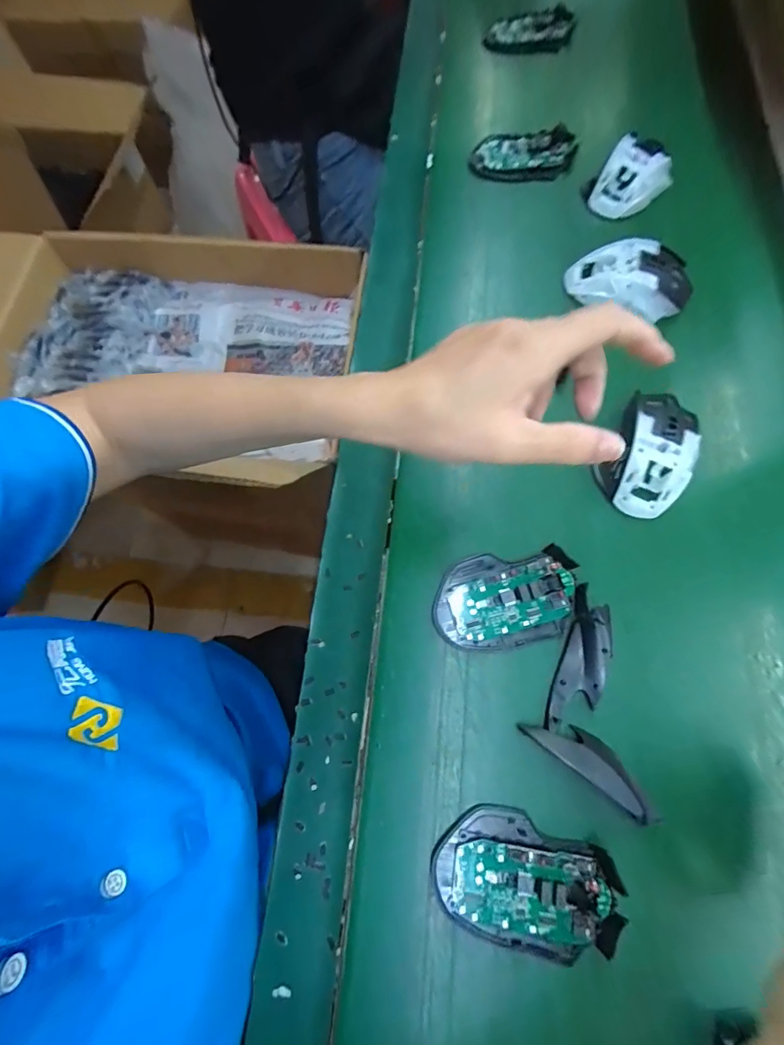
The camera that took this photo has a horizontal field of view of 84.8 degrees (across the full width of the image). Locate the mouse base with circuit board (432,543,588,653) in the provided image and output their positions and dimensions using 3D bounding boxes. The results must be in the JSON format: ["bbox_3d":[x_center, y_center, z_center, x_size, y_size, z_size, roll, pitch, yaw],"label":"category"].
[{"bbox_3d":[0.091,0.060,0.333,0.114,0.017,0.071,-7,72,-2],"label":"mouse base with circuit board"}]

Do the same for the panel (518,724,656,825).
[{"bbox_3d":[0.136,0.163,0.297,0.090,0.017,0.028,36,76,11],"label":"panel"}]

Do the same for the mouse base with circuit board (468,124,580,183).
[{"bbox_3d":[0.149,-0.414,0.488,0.113,0.029,0.055,7,72,3],"label":"mouse base with circuit board"}]

